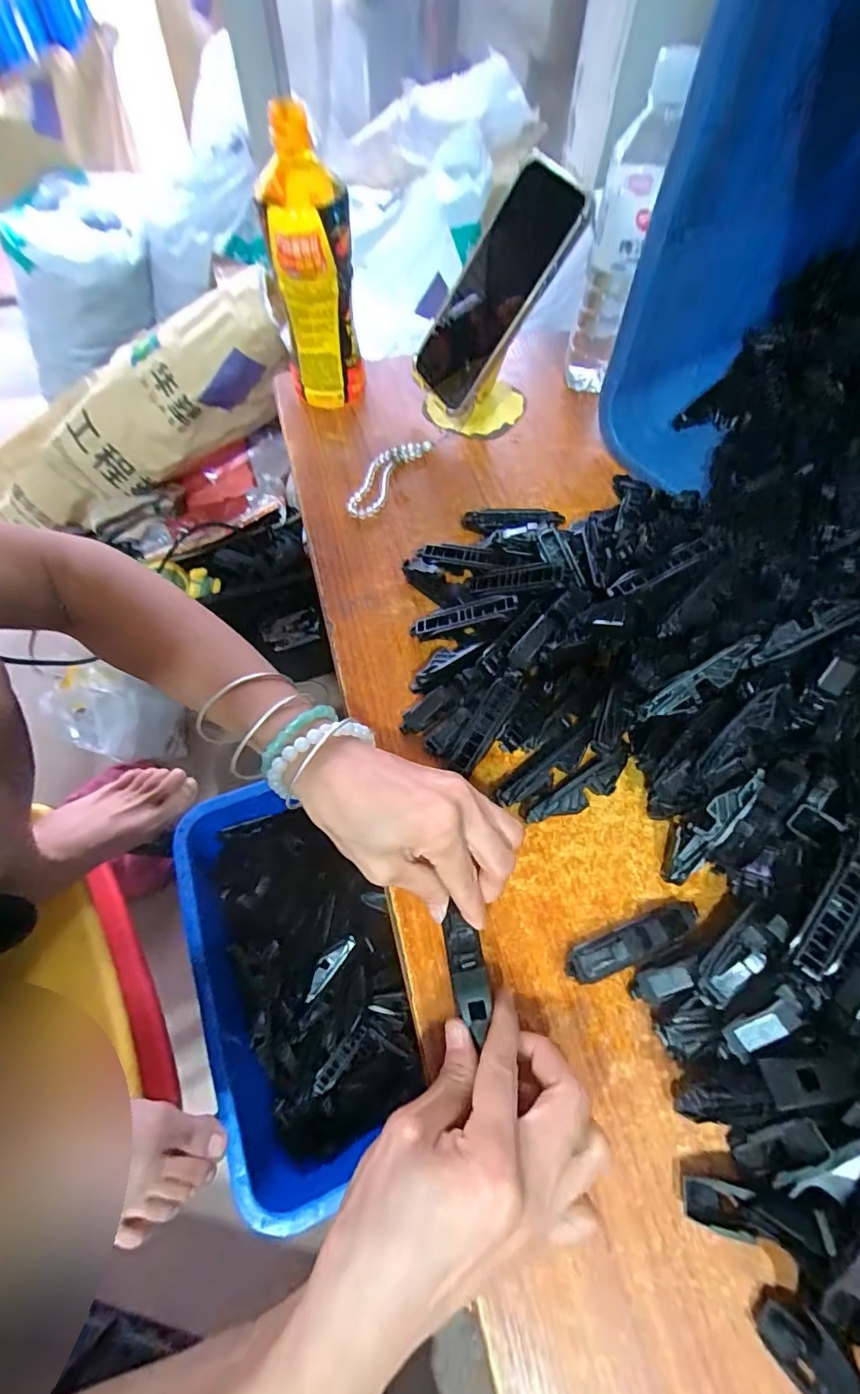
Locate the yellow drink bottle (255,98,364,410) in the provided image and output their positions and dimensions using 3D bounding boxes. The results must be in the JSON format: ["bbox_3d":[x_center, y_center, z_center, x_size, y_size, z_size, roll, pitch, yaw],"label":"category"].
[{"bbox_3d":[-0.096,-0.344,0.430,0.063,0.186,0.064,-7,62,-4],"label":"yellow drink bottle"}]

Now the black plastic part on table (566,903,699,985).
[{"bbox_3d":[0.113,0.132,0.281,0.082,0.021,0.019,-21,64,-11],"label":"black plastic part on table"}]

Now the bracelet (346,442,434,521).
[{"bbox_3d":[-0.040,-0.196,0.454,0.035,0.010,0.103,28,66,14],"label":"bracelet"}]

